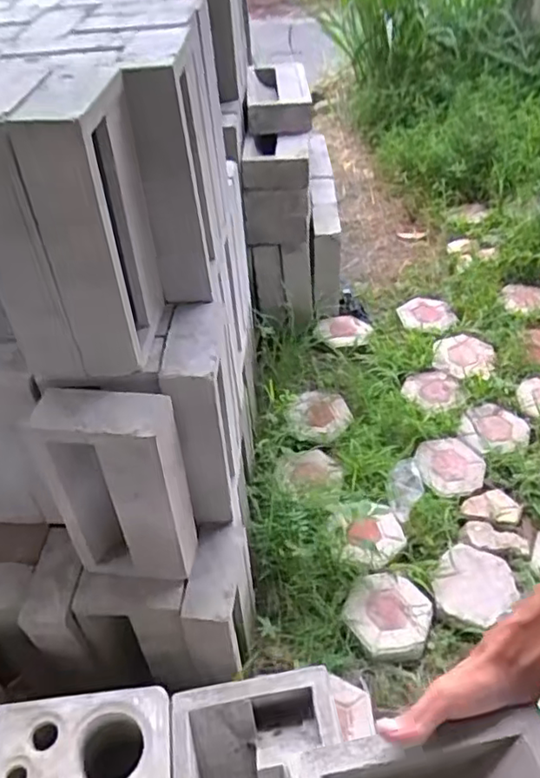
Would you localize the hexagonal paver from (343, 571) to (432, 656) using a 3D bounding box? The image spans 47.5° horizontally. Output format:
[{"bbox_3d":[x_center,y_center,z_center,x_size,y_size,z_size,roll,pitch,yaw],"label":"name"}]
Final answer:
[{"bbox_3d":[0.280,0.523,1.445,0.193,0.038,0.206,15,49,18],"label":"hexagonal paver"}]

